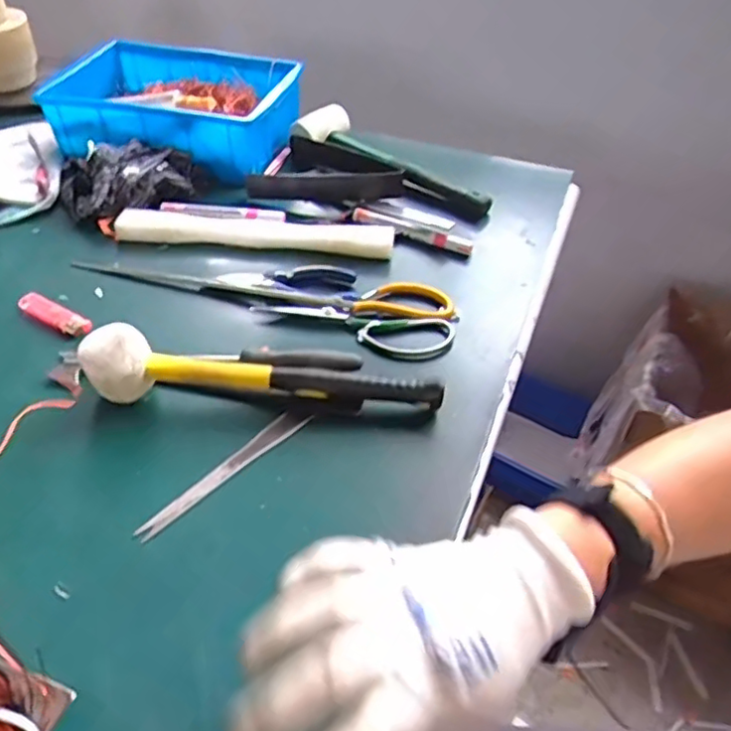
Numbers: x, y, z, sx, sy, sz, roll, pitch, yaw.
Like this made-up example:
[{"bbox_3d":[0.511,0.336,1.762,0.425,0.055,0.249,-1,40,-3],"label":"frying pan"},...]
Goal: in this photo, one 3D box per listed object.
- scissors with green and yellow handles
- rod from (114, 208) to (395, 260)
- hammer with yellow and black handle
[{"bbox_3d":[-0.031,-0.058,0.617,0.234,0.015,0.098,9,44,6],"label":"scissors with green and yellow handles"},{"bbox_3d":[-0.120,-0.146,0.698,0.298,0.025,0.038,5,44,2],"label":"rod"},{"bbox_3d":[-0.078,0.007,0.512,0.273,0.063,0.037,2,44,-2],"label":"hammer with yellow and black handle"}]

